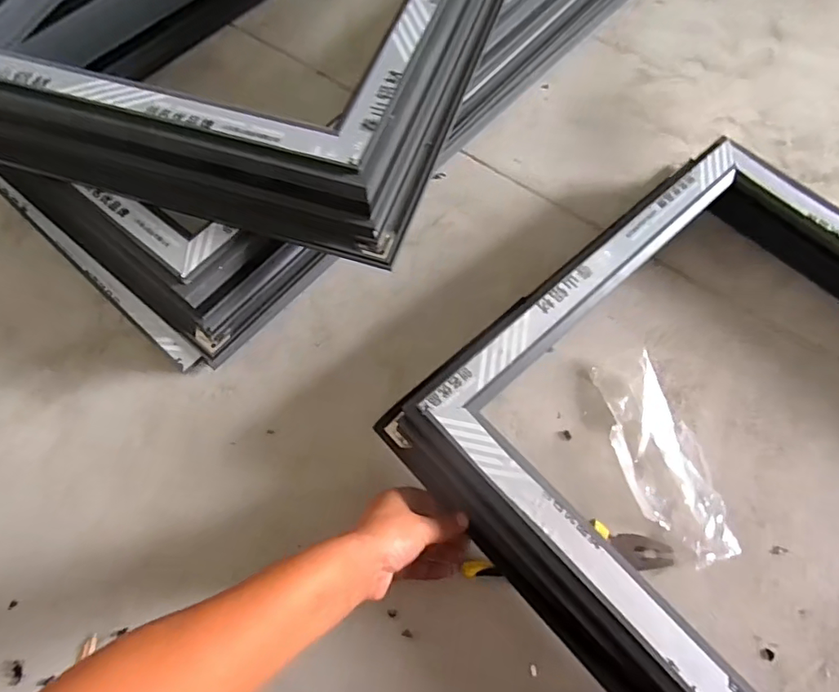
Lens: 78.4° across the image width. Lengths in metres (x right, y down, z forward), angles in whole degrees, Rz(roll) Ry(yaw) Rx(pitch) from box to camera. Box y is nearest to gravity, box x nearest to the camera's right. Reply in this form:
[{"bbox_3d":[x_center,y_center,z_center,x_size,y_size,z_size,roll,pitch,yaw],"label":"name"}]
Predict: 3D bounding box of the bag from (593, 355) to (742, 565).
[{"bbox_3d":[0.247,0.112,0.522,0.088,0.027,0.201,-12,66,-4],"label":"bag"}]

